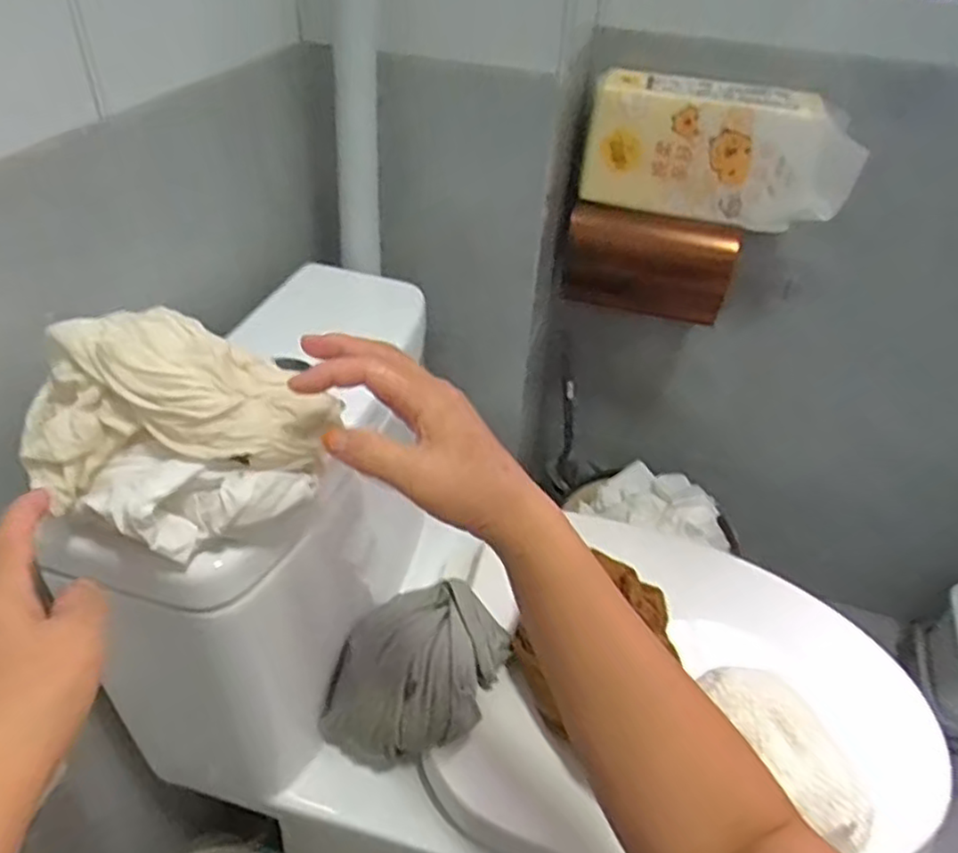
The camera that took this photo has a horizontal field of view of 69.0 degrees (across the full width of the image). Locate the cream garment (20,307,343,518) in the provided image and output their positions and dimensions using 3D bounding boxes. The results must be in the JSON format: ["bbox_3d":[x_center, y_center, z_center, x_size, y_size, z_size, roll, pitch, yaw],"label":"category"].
[{"bbox_3d":[-0.174,-0.020,0.401,0.164,0.079,0.089,-10,42,-16],"label":"cream garment"}]

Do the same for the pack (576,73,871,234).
[{"bbox_3d":[0.279,-0.318,0.815,0.294,0.135,0.082,15,41,13],"label":"pack"}]

